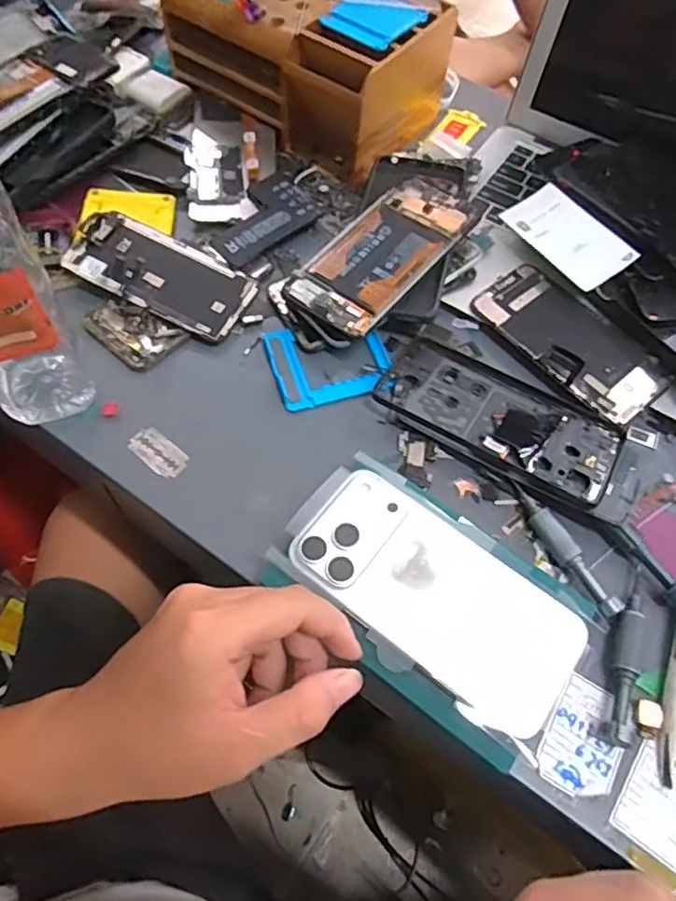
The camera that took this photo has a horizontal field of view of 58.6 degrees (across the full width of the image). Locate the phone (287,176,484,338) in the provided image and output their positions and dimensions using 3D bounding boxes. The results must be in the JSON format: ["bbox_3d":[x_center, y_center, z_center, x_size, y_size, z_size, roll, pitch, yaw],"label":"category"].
[{"bbox_3d":[0.035,-0.149,0.451,0.074,0.005,0.155,38,71,19],"label":"phone"}]

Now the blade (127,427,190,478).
[{"bbox_3d":[-0.119,0.001,0.400,0.042,0.004,0.023,38,56,14],"label":"blade"}]

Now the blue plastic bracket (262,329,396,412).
[{"bbox_3d":[-0.006,-0.064,0.437,0.085,0.010,0.067,-9,62,-9],"label":"blue plastic bracket"}]

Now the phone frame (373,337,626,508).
[{"bbox_3d":[0.112,-0.027,0.416,0.160,0.015,0.075,31,63,13],"label":"phone frame"}]

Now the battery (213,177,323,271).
[{"bbox_3d":[-0.056,-0.181,0.484,0.045,0.007,0.096,40,67,5],"label":"battery"}]

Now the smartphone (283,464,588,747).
[{"bbox_3d":[0.055,0.078,0.335,0.159,0.005,0.076,36,67,15],"label":"smartphone"}]

